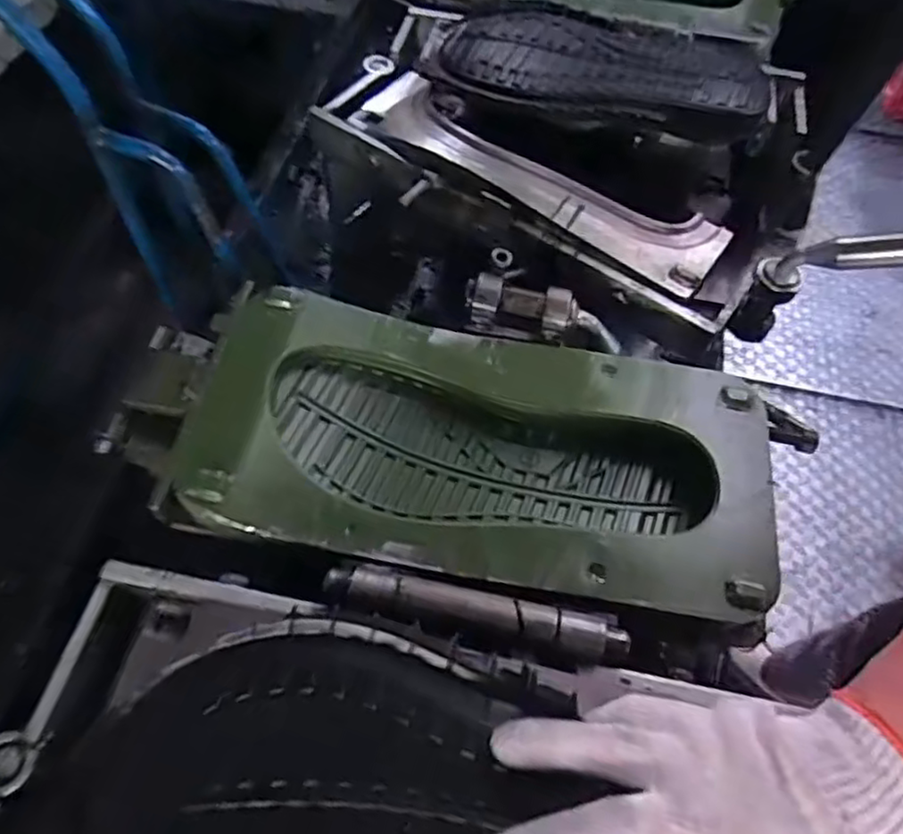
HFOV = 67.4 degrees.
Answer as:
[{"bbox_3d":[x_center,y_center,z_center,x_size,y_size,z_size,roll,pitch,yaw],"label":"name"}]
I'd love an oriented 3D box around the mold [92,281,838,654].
[{"bbox_3d":[-0.002,0.026,0.417,0.390,0.055,0.194,10,59,5],"label":"mold"}]

